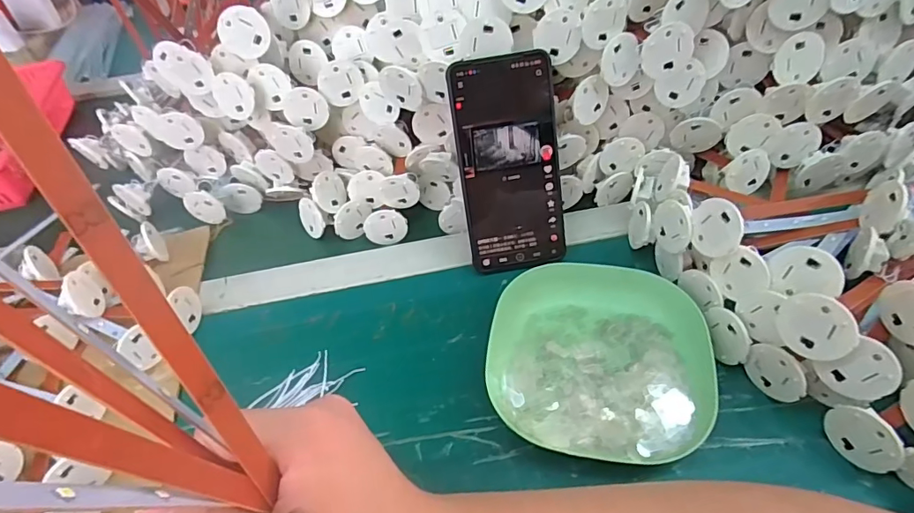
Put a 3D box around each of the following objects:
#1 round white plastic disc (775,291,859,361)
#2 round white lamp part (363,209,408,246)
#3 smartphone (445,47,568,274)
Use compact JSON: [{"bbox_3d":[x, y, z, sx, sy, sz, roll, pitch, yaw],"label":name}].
[{"bbox_3d":[0.204,0.040,0.281,0.004,0.039,0.038,-13,79,-30],"label":"round white plastic disc"},{"bbox_3d":[-0.066,-0.028,0.456,0.039,0.031,0.014,-13,49,-5],"label":"round white lamp part"},{"bbox_3d":[0.041,-0.069,0.381,0.077,0.162,0.009,-10,19,-2],"label":"smartphone"}]

